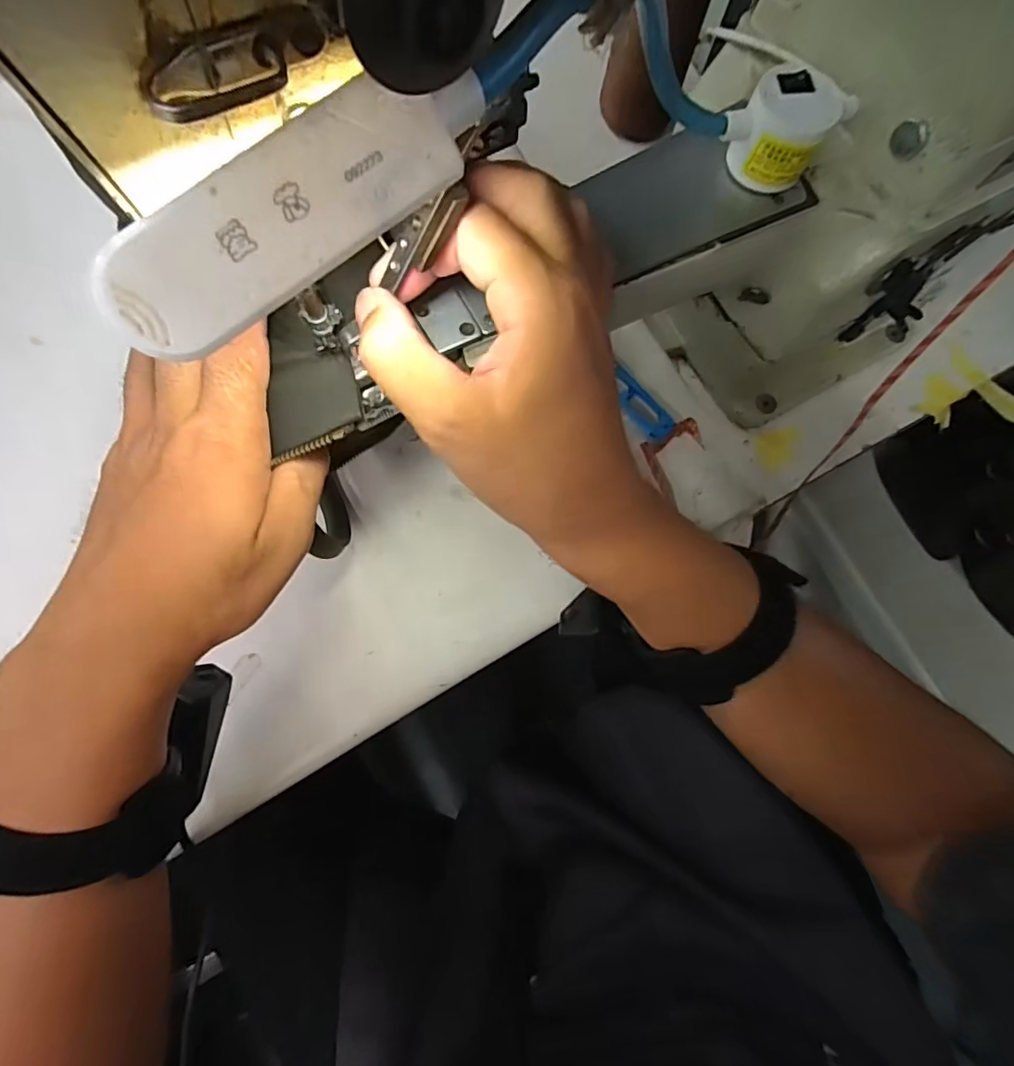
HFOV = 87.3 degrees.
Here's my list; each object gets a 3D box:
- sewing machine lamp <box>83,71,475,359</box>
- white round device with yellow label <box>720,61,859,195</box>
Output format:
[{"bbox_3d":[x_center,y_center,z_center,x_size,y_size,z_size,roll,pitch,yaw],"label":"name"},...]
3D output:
[{"bbox_3d":[-0.041,-0.066,0.107,0.083,0.022,0.013,-37,37,-7],"label":"sewing machine lamp"},{"bbox_3d":[0.121,-0.177,0.232,0.036,0.033,0.047,41,79,8],"label":"white round device with yellow label"}]

